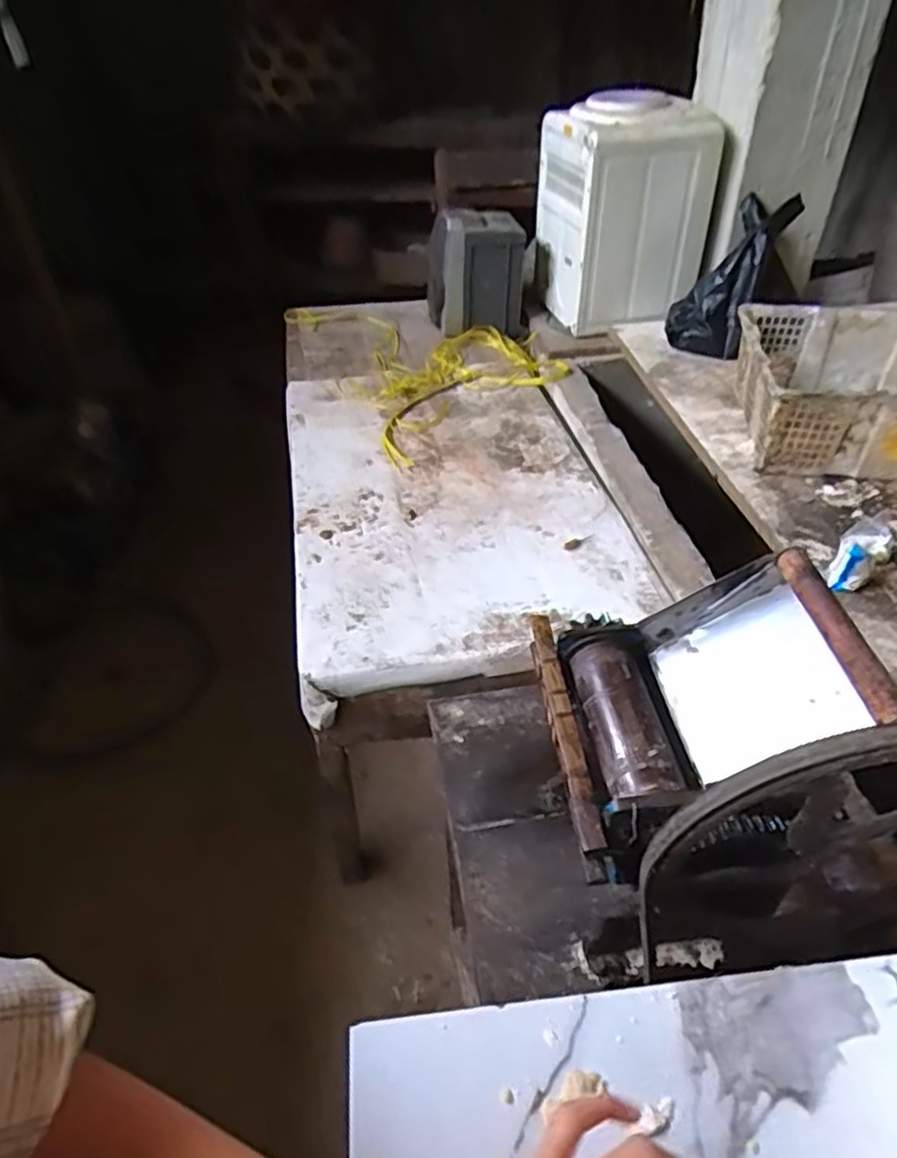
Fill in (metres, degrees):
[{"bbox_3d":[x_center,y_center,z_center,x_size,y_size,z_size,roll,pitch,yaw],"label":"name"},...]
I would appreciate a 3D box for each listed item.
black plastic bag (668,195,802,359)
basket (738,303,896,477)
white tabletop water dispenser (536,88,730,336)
[{"bbox_3d":[0.613,-0.640,1.476,0.106,0.341,0.181,10,24,-46],"label":"black plastic bag"},{"bbox_3d":[0.765,-0.328,1.218,0.470,0.170,0.342,3,42,7],"label":"basket"},{"bbox_3d":[0.401,-0.871,1.626,0.356,0.412,0.356,-3,42,0],"label":"white tabletop water dispenser"}]

